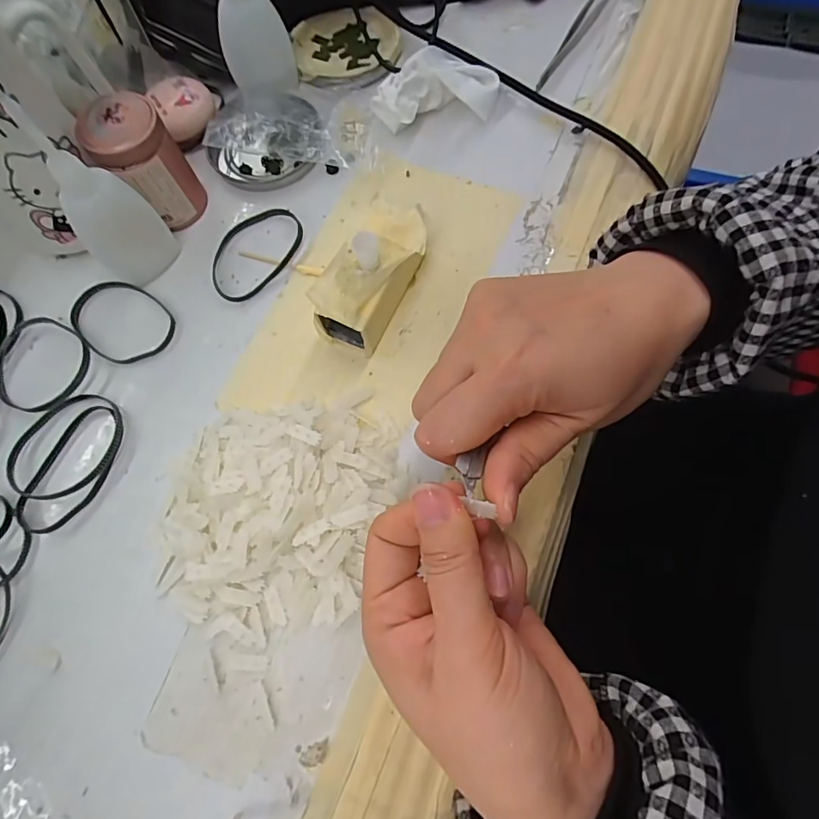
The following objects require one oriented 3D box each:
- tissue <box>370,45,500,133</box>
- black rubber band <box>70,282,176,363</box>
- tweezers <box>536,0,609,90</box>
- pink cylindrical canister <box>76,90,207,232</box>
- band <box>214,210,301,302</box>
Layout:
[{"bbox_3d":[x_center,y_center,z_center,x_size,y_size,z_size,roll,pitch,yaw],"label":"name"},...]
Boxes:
[{"bbox_3d":[0.015,-0.224,0.332,0.085,0.028,0.059,-16,72,-3],"label":"tissue"},{"bbox_3d":[-0.178,-0.056,0.299,0.067,0.004,0.049,43,78,14],"label":"black rubber band"},{"bbox_3d":[0.123,-0.275,0.354,0.012,0.007,0.123,29,75,11],"label":"tweezers"},{"bbox_3d":[-0.160,-0.148,0.298,0.044,0.066,0.039,-37,74,-9],"label":"pink cylindrical canister"},{"bbox_3d":[-0.099,-0.102,0.311,0.048,0.007,0.070,42,81,15],"label":"band"}]

